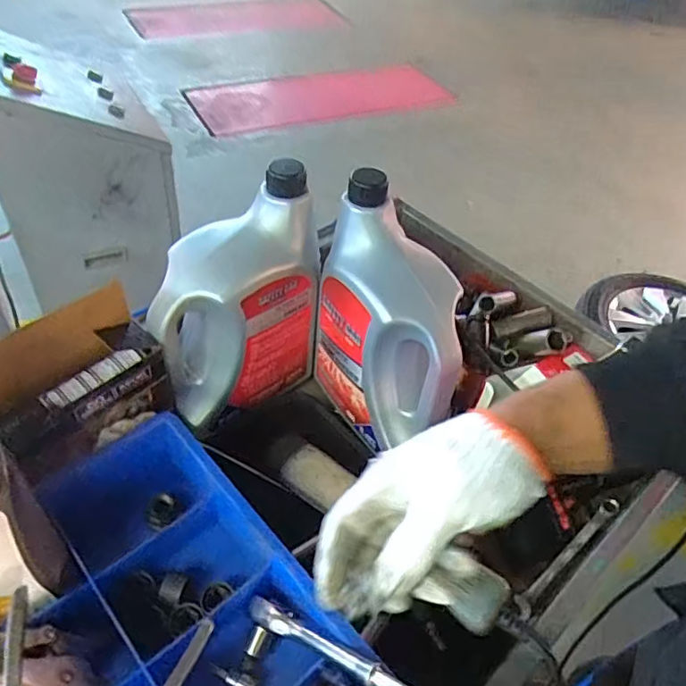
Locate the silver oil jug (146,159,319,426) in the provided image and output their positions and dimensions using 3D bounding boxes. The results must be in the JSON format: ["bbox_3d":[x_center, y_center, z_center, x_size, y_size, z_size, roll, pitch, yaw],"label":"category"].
[{"bbox_3d":[-0.115,-0.047,0.632,0.197,0.254,0.108,-20,52,-23],"label":"silver oil jug"}]

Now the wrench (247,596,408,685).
[{"bbox_3d":[0.002,0.246,0.419,0.228,0.029,0.038,0,36,43],"label":"wrench"}]

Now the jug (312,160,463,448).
[{"bbox_3d":[0.058,-0.021,0.640,0.113,0.253,0.190,-21,52,-24],"label":"jug"}]

